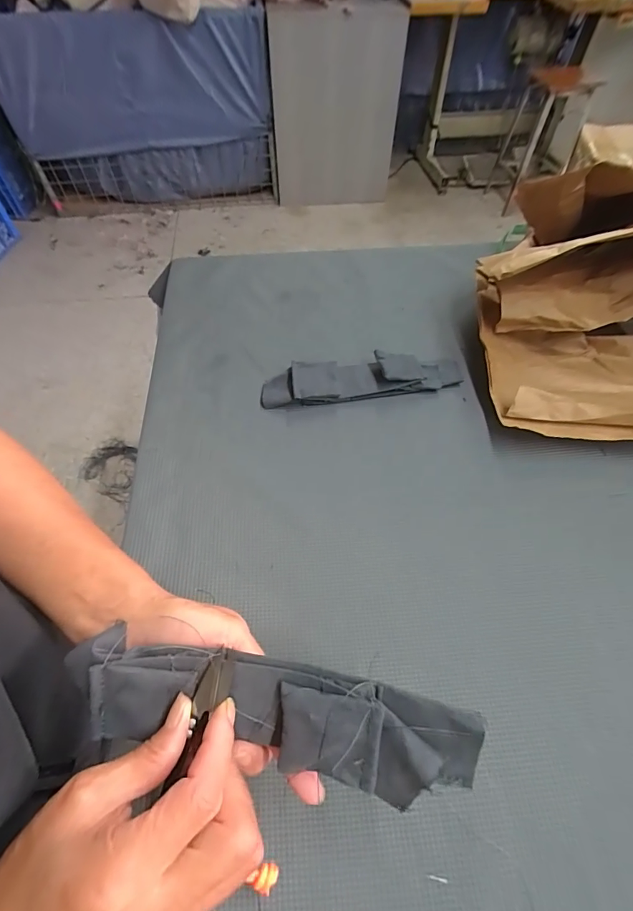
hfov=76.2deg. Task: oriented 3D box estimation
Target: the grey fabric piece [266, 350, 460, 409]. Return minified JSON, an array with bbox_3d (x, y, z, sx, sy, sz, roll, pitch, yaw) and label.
[{"bbox_3d":[0.053,-0.088,0.457,0.225,0.029,0.046,-7,57,-5],"label":"grey fabric piece"}]

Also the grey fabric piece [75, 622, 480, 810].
[{"bbox_3d":[-0.024,0.132,0.200,0.199,0.023,0.058,9,89,7],"label":"grey fabric piece"}]

